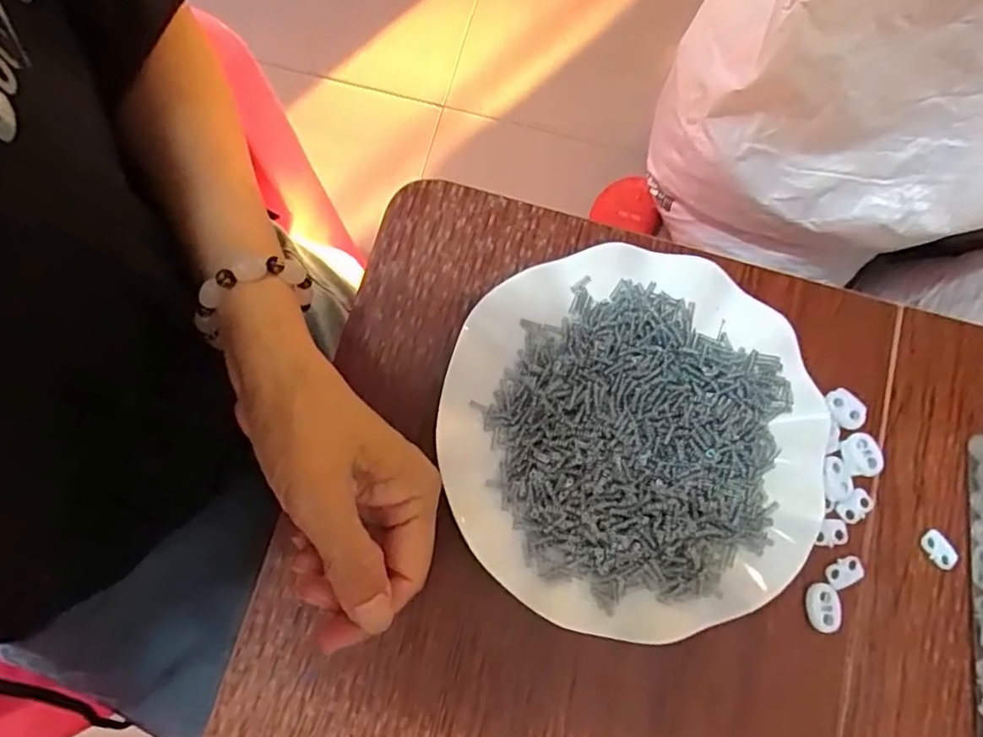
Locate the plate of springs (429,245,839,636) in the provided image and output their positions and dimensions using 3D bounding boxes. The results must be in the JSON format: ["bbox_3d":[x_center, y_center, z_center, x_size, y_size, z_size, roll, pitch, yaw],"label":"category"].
[{"bbox_3d":[0.068,0.033,0.312,0.180,0.025,0.178,0,77,0],"label":"plate of springs"}]

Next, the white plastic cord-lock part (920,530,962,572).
[{"bbox_3d":[0.227,0.091,0.316,0.013,0.005,0.020,-36,79,-7],"label":"white plastic cord-lock part"}]

